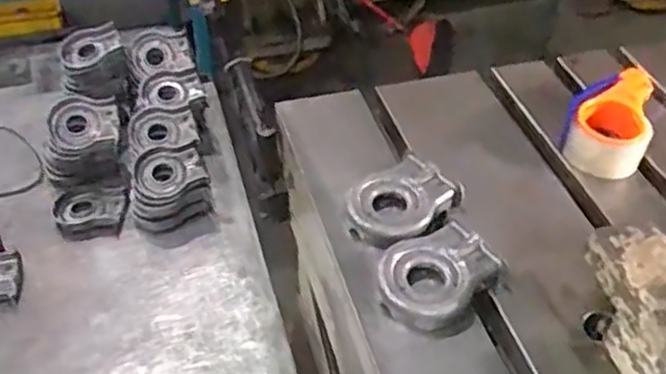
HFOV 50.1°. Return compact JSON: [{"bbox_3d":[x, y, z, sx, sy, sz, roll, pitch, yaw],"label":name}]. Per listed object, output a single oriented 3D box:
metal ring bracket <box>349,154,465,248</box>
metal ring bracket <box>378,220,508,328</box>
[{"bbox_3d":[0.078,0.017,0.798,0.125,0.038,0.107,-33,55,-32],"label":"metal ring bracket"},{"bbox_3d":[0.105,0.090,0.730,0.120,0.042,0.094,-36,58,-15],"label":"metal ring bracket"}]

